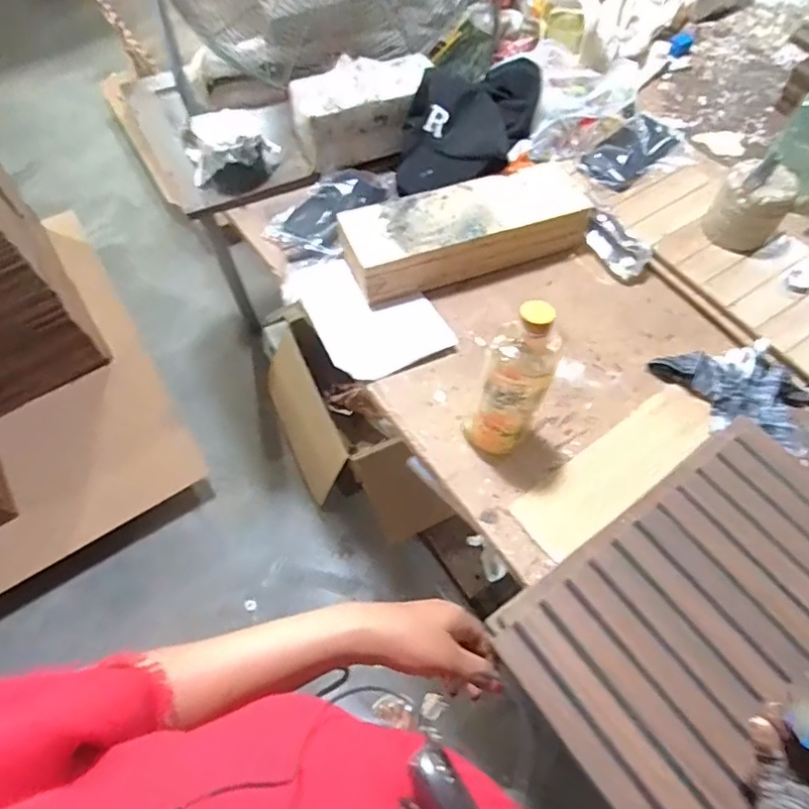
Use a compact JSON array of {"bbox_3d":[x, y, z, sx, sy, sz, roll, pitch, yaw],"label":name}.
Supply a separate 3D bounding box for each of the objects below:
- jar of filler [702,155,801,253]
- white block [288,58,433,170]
[{"bbox_3d":[0.465,-0.268,0.759,0.087,0.081,0.089,-1,61,2],"label":"jar of filler"},{"bbox_3d":[-0.053,-0.456,0.870,0.225,0.087,0.135,-17,62,-7],"label":"white block"}]

